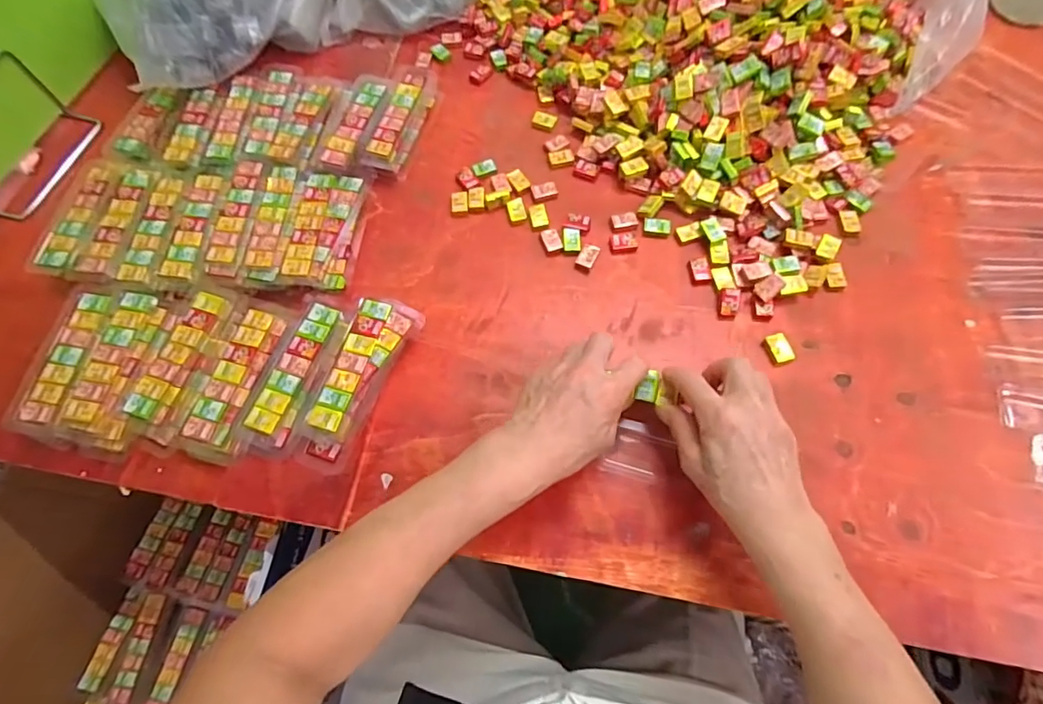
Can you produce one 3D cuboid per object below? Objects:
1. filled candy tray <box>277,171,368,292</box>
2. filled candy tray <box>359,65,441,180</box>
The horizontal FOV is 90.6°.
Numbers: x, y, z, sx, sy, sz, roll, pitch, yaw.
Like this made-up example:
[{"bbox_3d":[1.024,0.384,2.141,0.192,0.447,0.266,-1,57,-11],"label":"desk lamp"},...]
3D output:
[{"bbox_3d":[-0.192,-0.123,0.515,0.058,0.034,0.128,5,67,4],"label":"filled candy tray"},{"bbox_3d":[-0.130,-0.258,0.572,0.047,0.033,0.140,13,68,8],"label":"filled candy tray"}]

